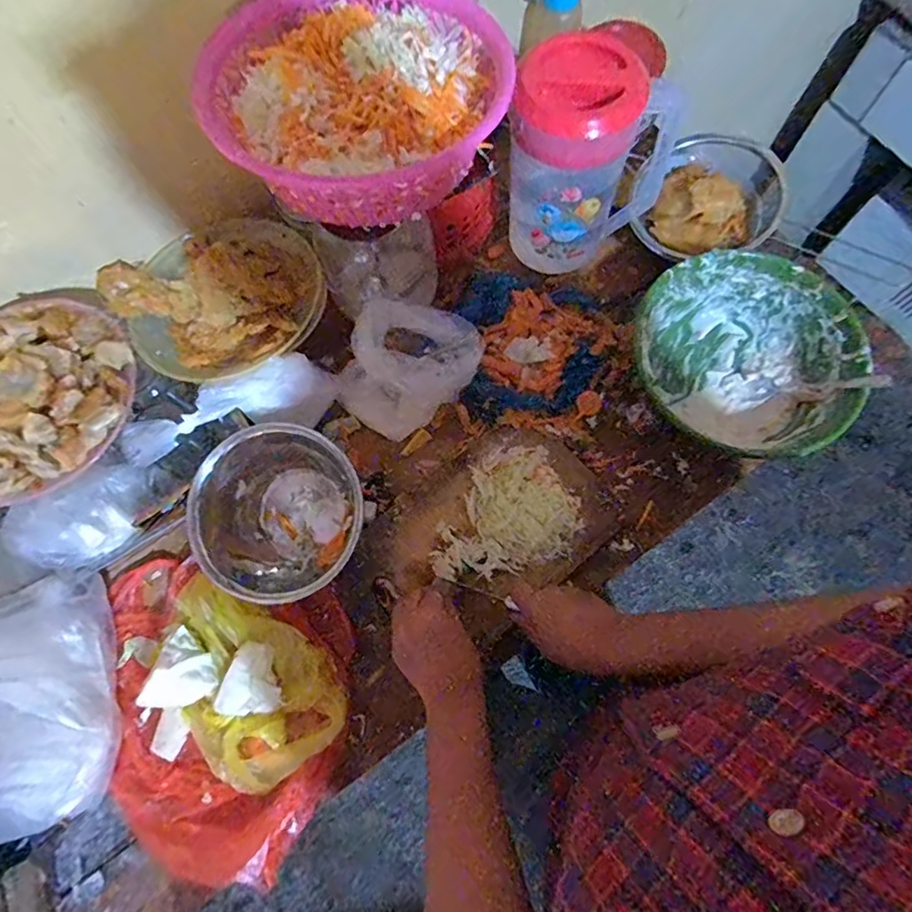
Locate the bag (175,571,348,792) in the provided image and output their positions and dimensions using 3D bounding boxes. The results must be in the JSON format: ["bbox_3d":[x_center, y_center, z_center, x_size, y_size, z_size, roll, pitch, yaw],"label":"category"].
[{"bbox_3d":[-0.217,0.226,0.554,0.212,0.038,0.144,35,76,12],"label":"bag"}]

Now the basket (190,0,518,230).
[{"bbox_3d":[-0.083,-0.326,0.482,0.252,0.077,0.242,-8,71,-1],"label":"basket"}]

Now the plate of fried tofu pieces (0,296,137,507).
[{"bbox_3d":[-0.417,-0.064,0.528,0.188,0.062,0.211,15,72,7],"label":"plate of fried tofu pieces"}]

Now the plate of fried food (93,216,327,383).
[{"bbox_3d":[-0.266,-0.186,0.614,0.221,0.068,0.199,-27,73,-7],"label":"plate of fried food"}]

